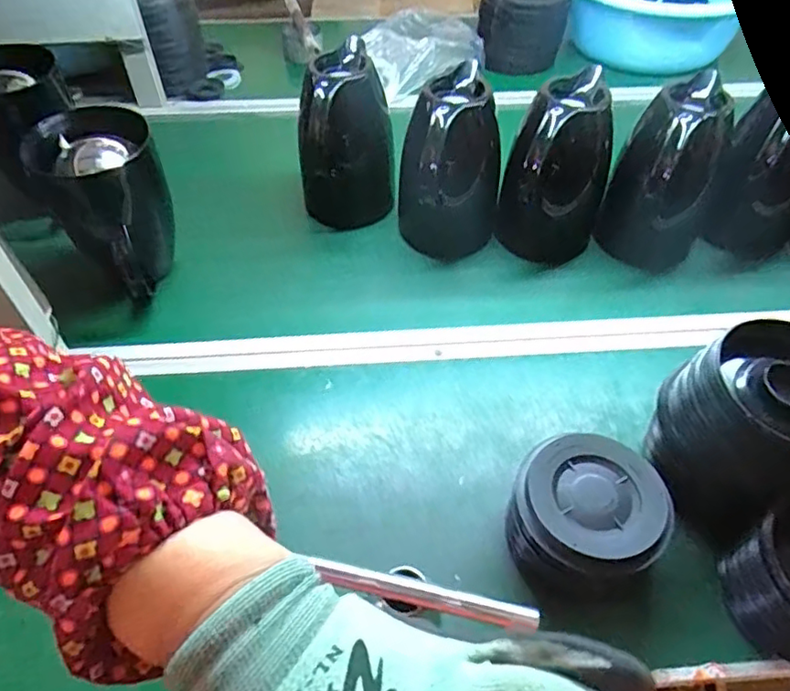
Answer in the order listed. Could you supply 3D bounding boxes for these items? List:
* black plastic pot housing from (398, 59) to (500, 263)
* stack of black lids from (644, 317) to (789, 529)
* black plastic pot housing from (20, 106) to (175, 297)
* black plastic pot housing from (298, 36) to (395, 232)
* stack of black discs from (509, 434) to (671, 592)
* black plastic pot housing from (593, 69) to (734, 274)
[{"bbox_3d":[0.065,-0.208,0.750,0.122,0.210,0.111,-17,51,-14],"label":"black plastic pot housing"},{"bbox_3d":[0.305,0.073,0.525,0.119,0.159,0.119,-2,49,-1],"label":"stack of black lids"},{"bbox_3d":[-0.318,-0.159,0.677,0.125,0.170,0.112,-24,53,-19],"label":"black plastic pot housing"},{"bbox_3d":[-0.063,-0.267,0.786,0.117,0.189,0.120,-4,49,-3],"label":"black plastic pot housing"},{"bbox_3d":[0.152,0.145,0.507,0.135,0.089,0.119,-18,52,-14],"label":"stack of black discs"},{"bbox_3d":[0.327,-0.196,0.730,0.121,0.195,0.152,23,53,19],"label":"black plastic pot housing"}]

